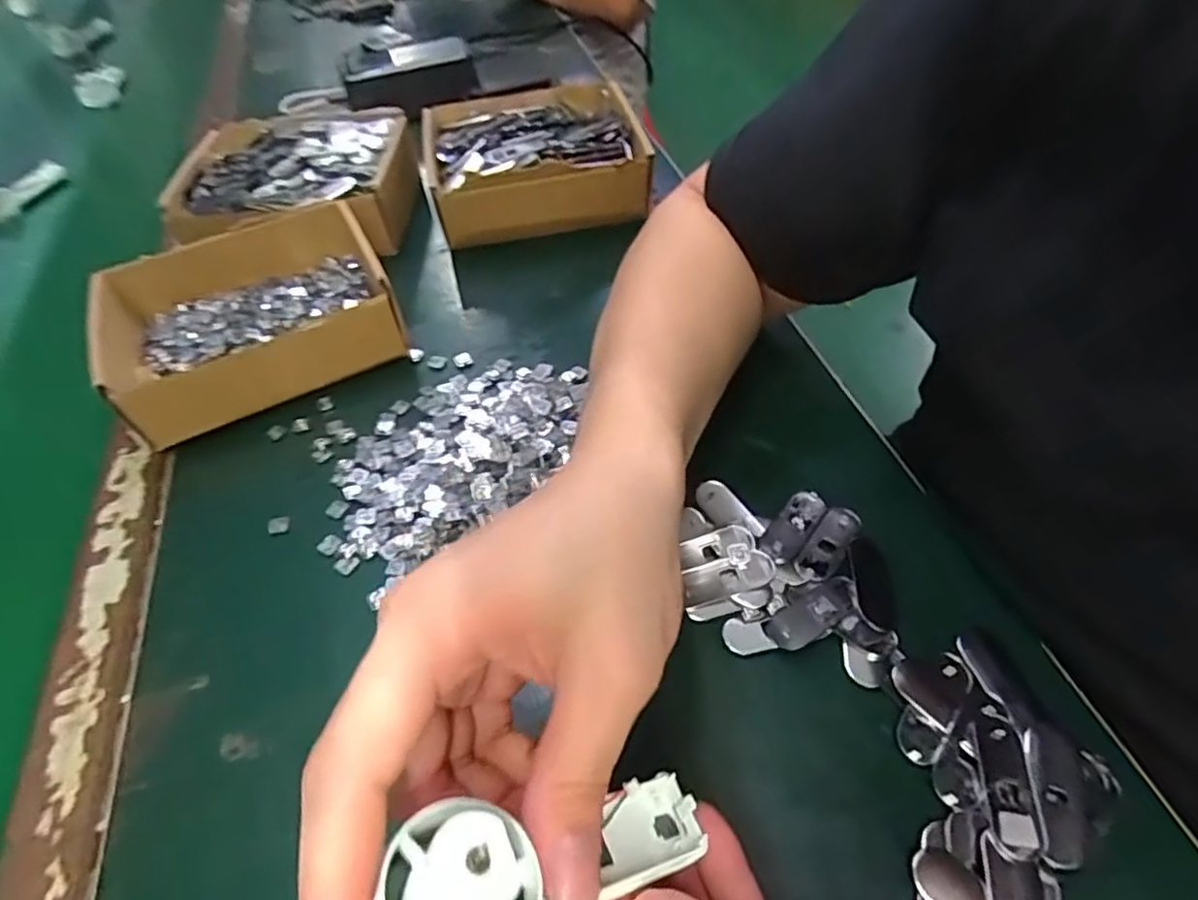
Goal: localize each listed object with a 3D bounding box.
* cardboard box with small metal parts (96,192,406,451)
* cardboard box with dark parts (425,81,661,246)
[{"bbox_3d":[-0.226,-0.087,0.428,0.165,0.055,0.142,-29,54,-17],"label":"cardboard box with small metal parts"},{"bbox_3d":[-0.053,-0.241,0.538,0.168,0.058,0.154,-12,51,-5],"label":"cardboard box with dark parts"}]

